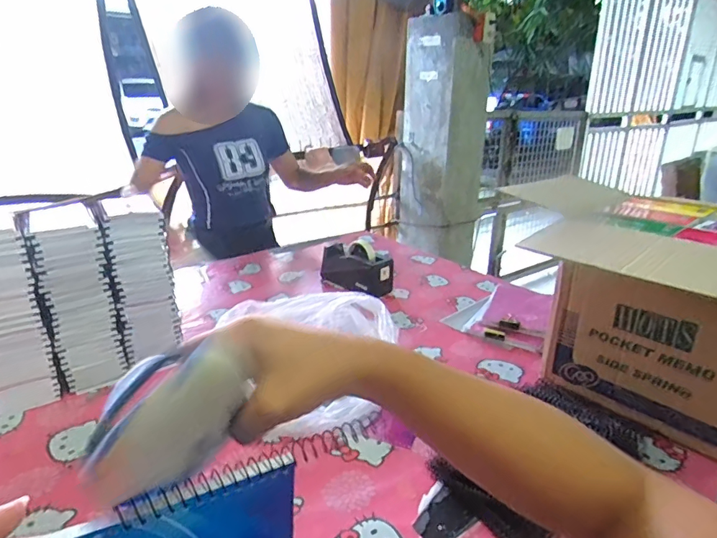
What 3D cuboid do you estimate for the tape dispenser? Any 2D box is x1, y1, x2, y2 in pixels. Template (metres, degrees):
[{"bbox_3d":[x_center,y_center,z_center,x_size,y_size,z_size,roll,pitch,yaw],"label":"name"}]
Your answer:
[{"bbox_3d":[-0.014,-0.003,1.201,0.214,0.113,0.074,17,26,37],"label":"tape dispenser"}]

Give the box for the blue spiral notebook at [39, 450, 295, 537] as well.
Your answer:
[{"bbox_3d":[-0.094,0.142,0.239,0.125,0.086,0.017,-11,24,-28],"label":"blue spiral notebook"}]

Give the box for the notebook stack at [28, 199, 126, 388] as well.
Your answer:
[{"bbox_3d":[-0.467,0.050,0.781,0.094,0.287,0.114,-13,25,-33],"label":"notebook stack"}]

